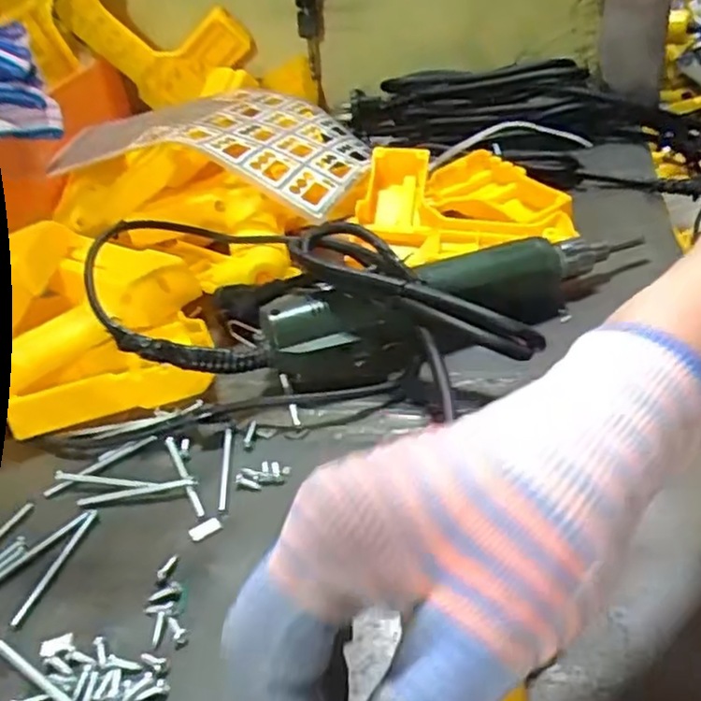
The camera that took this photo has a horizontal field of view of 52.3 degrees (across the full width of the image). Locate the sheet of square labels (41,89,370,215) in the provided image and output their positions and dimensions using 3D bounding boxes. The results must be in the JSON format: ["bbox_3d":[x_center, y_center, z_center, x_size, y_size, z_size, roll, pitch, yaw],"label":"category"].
[{"bbox_3d":[-0.107,-0.176,0.582,0.256,0.050,0.173,8,40,23],"label":"sheet of square labels"}]

